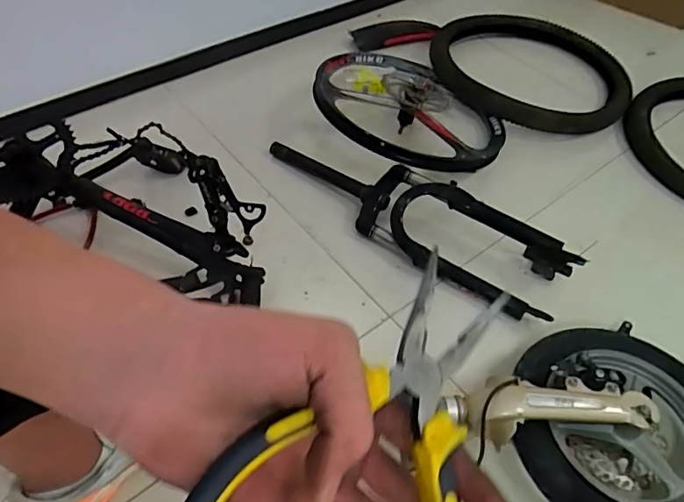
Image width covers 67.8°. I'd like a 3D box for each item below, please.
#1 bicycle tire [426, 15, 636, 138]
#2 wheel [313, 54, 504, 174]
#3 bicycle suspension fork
[{"bbox_3d":[0.472,-0.447,1.266,0.508,0.075,0.439,2,50,-1],"label":"bicycle tire"},{"bbox_3d":[0.127,-0.290,1.053,0.387,0.090,0.387,12,45,-12],"label":"wheel"},{"bbox_3d":[0.112,-0.080,0.910,0.599,0.078,0.148,31,55,21],"label":"bicycle suspension fork"}]

